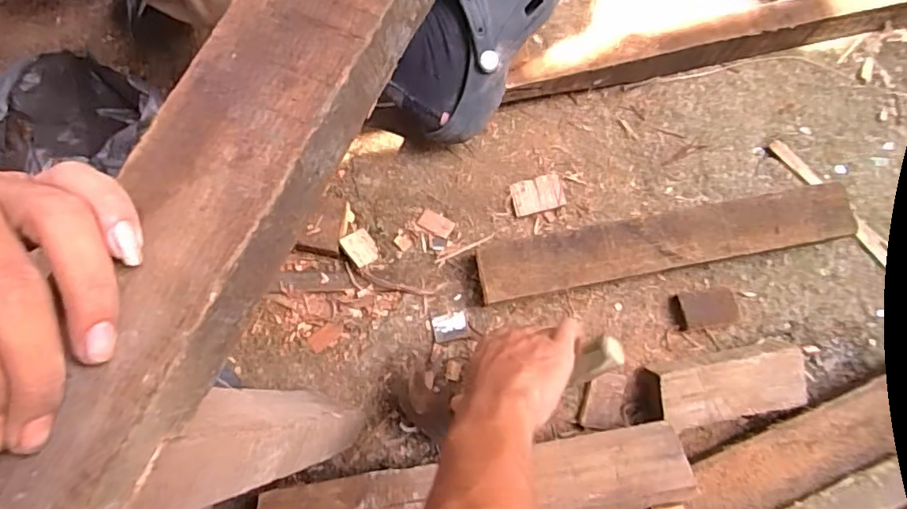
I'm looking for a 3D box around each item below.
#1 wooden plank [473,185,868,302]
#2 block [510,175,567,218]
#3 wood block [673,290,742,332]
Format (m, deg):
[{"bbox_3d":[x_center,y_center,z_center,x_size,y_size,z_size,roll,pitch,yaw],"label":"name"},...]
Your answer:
[{"bbox_3d":[0.221,-0.012,0.607,0.382,0.044,0.062,-10,79,-3],"label":"wooden plank"},{"bbox_3d":[0.092,-0.065,0.635,0.055,0.007,0.038,-15,79,-4],"label":"block"},{"bbox_3d":[0.262,0.058,0.601,0.060,0.022,0.039,-4,78,-2],"label":"wood block"}]

